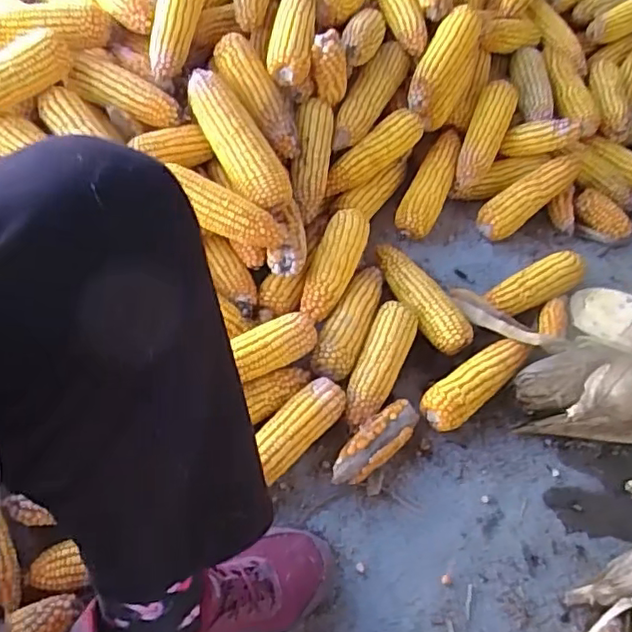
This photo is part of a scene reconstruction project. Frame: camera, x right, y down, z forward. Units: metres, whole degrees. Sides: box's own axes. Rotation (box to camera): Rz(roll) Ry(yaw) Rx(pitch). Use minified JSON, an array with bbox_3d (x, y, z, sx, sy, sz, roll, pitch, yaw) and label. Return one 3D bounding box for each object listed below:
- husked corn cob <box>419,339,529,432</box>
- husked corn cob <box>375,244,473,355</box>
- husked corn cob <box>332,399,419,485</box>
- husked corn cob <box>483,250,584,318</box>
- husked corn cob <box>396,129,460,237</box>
[{"bbox_3d":[0.191,0.079,0.751,0.159,0.050,0.054,-36,67,-24],"label":"husked corn cob"},{"bbox_3d":[0.130,-0.022,0.808,0.057,0.051,0.175,-30,65,-21],"label":"husked corn cob"},{"bbox_3d":[0.065,0.148,0.706,0.124,0.039,0.043,-34,66,-23],"label":"husked corn cob"},{"bbox_3d":[0.293,-0.037,0.837,0.151,0.050,0.055,-27,64,-20],"label":"husked corn cob"},{"bbox_3d":[0.163,-0.187,0.904,0.058,0.065,0.181,20,59,8],"label":"husked corn cob"}]

